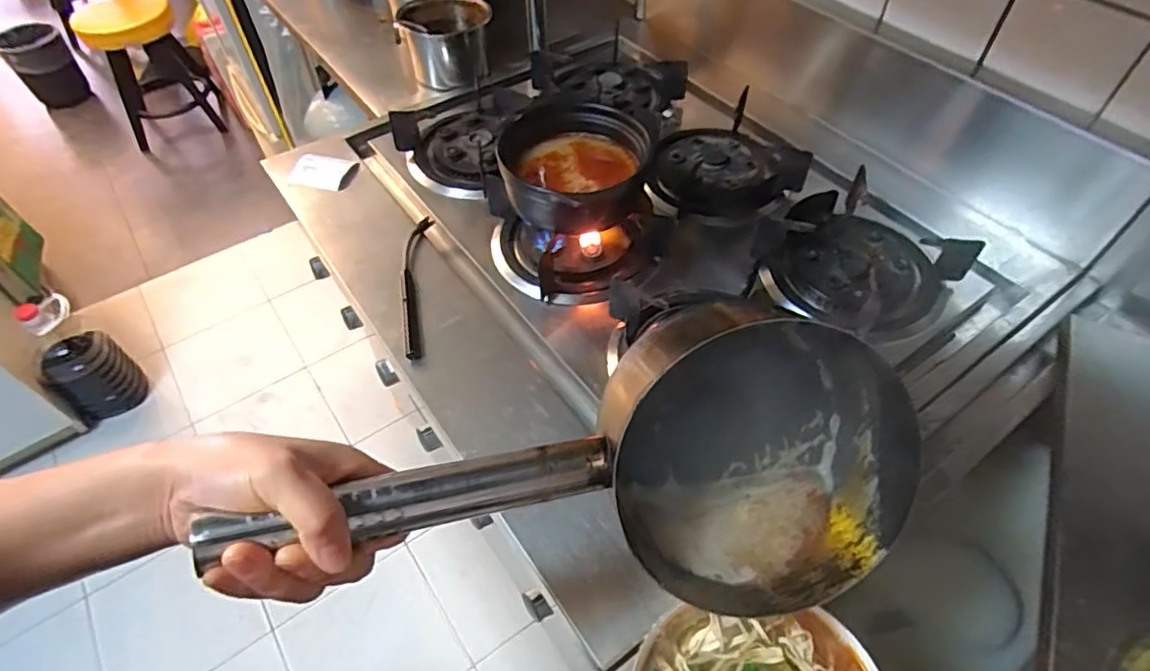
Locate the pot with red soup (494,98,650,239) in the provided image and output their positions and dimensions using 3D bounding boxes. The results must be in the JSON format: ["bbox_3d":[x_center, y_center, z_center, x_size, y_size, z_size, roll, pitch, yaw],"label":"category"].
[{"bbox_3d":[-0.001,-0.198,0.740,0.168,0.082,0.197,0,52,1],"label":"pot with red soup"}]

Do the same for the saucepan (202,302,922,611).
[{"bbox_3d":[0.013,0.087,0.363,0.387,0.115,0.165,0,49,-26],"label":"saucepan"}]

